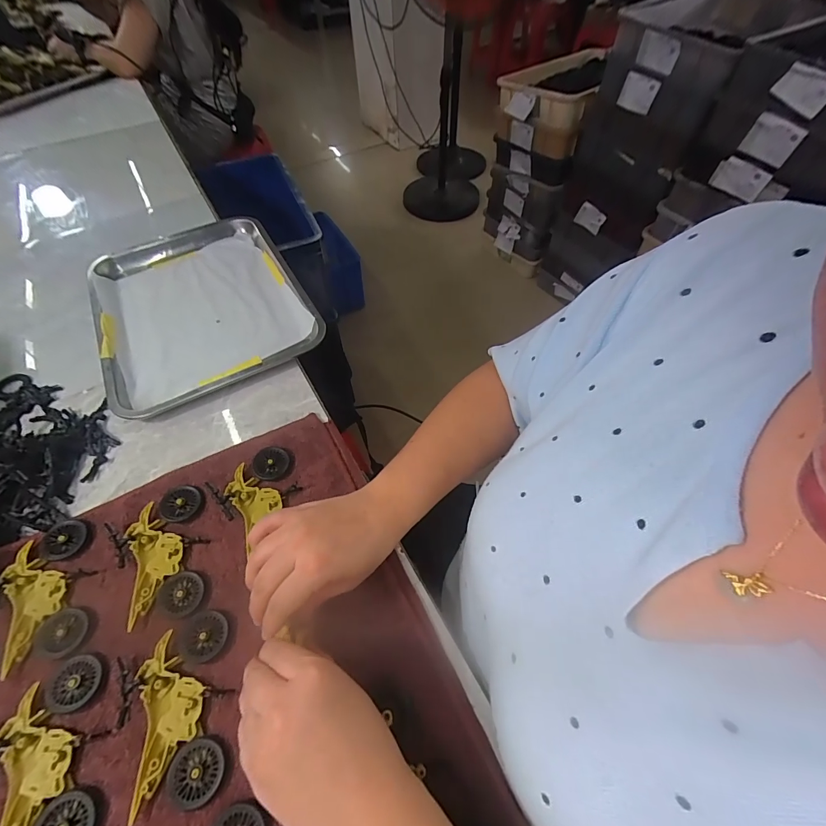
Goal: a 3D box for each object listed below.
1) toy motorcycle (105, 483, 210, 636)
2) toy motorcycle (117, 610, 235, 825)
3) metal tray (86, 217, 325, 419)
[{"bbox_3d":[-0.225,0.127,0.350,0.074,0.017,0.115,-26,59,-15],"label":"toy motorcycle"},{"bbox_3d":[-0.172,0.218,0.286,0.075,0.016,0.114,-23,59,-14],"label":"toy motorcycle"},{"bbox_3d":[-0.300,-0.159,0.547,0.256,0.024,0.349,-26,59,-15],"label":"metal tray"}]

